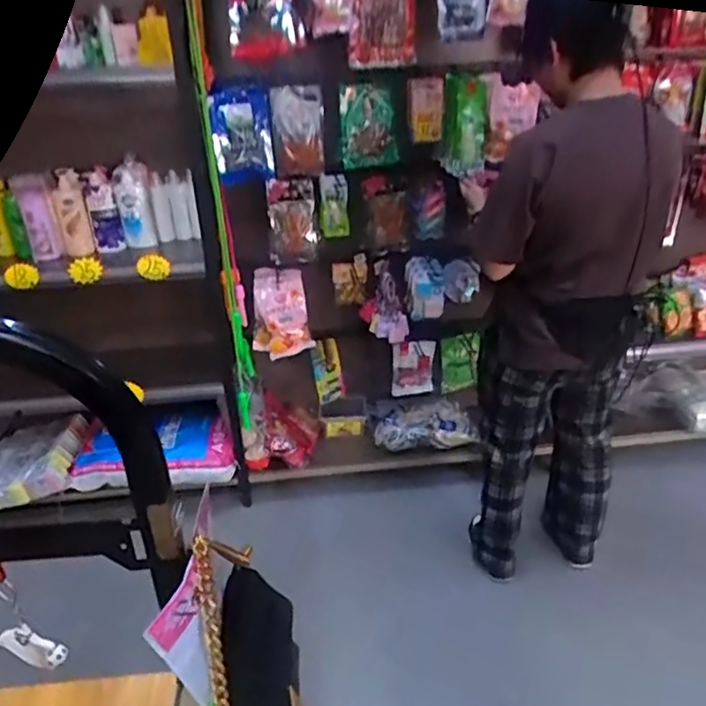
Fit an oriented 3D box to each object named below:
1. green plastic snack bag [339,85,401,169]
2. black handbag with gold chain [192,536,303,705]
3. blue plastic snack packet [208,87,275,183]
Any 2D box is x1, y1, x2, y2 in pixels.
[{"bbox_3d":[0.042,-0.660,1.783,0.165,0.256,0.015,-11,50,-2],"label":"green plastic snack bag"},{"bbox_3d":[-0.107,0.336,0.653,0.097,0.310,0.299,-7,28,-9],"label":"black handbag with gold chain"},{"bbox_3d":[-0.305,-0.603,1.691,0.159,0.229,0.050,-6,28,-8],"label":"blue plastic snack packet"}]

